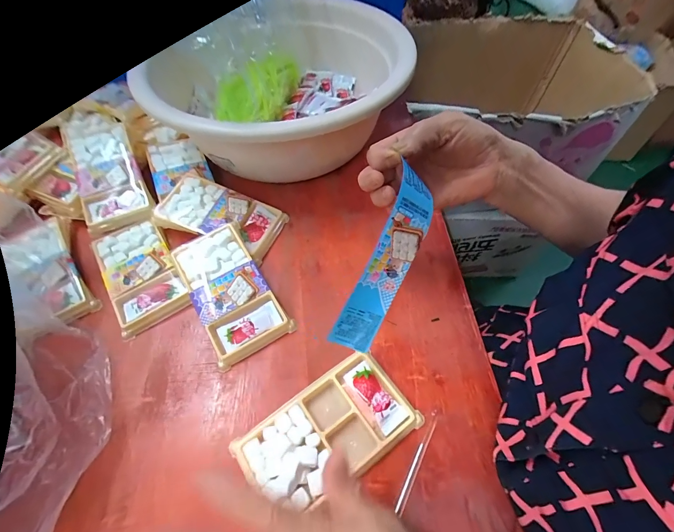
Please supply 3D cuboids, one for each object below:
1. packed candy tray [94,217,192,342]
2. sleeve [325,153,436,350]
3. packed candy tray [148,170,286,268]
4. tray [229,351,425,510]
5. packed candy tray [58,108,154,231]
[{"bbox_3d":[-0.213,0.003,0.345,0.069,0.015,0.136,-30,62,-18],"label":"packed candy tray"},{"bbox_3d":[0.037,0.001,0.244,0.036,0.137,0.009,19,12,-26],"label":"sleeve"},{"bbox_3d":[-0.137,-0.061,0.377,0.144,0.024,0.073,19,59,13],"label":"packed candy tray"},{"bbox_3d":[-0.007,0.130,0.257,0.134,0.016,0.074,-28,61,-17],"label":"tray"},{"bbox_3d":[-0.287,-0.125,0.392,0.072,0.017,0.172,-24,76,-15],"label":"packed candy tray"}]

